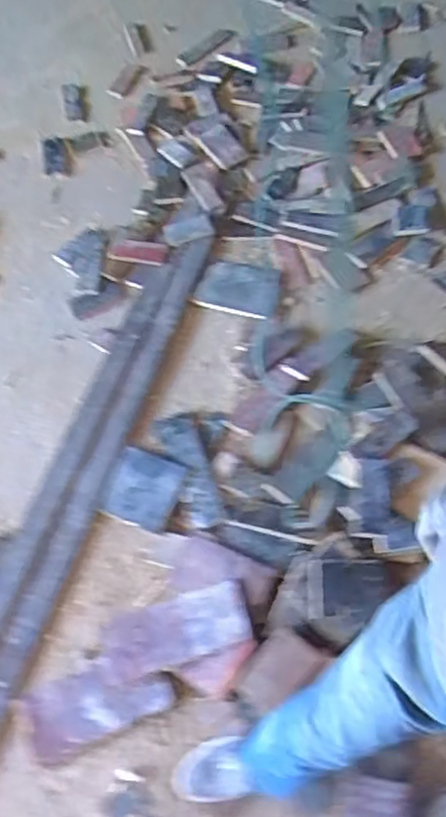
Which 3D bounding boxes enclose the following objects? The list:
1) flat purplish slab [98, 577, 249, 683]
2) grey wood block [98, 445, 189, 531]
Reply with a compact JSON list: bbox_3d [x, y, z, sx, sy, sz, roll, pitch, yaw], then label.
[{"bbox_3d":[-0.109,0.482,1.472,0.331,0.039,0.143,-20,60,8],"label":"flat purplish slab"},{"bbox_3d":[-0.197,0.194,1.667,0.183,0.038,0.176,20,62,13],"label":"grey wood block"}]

